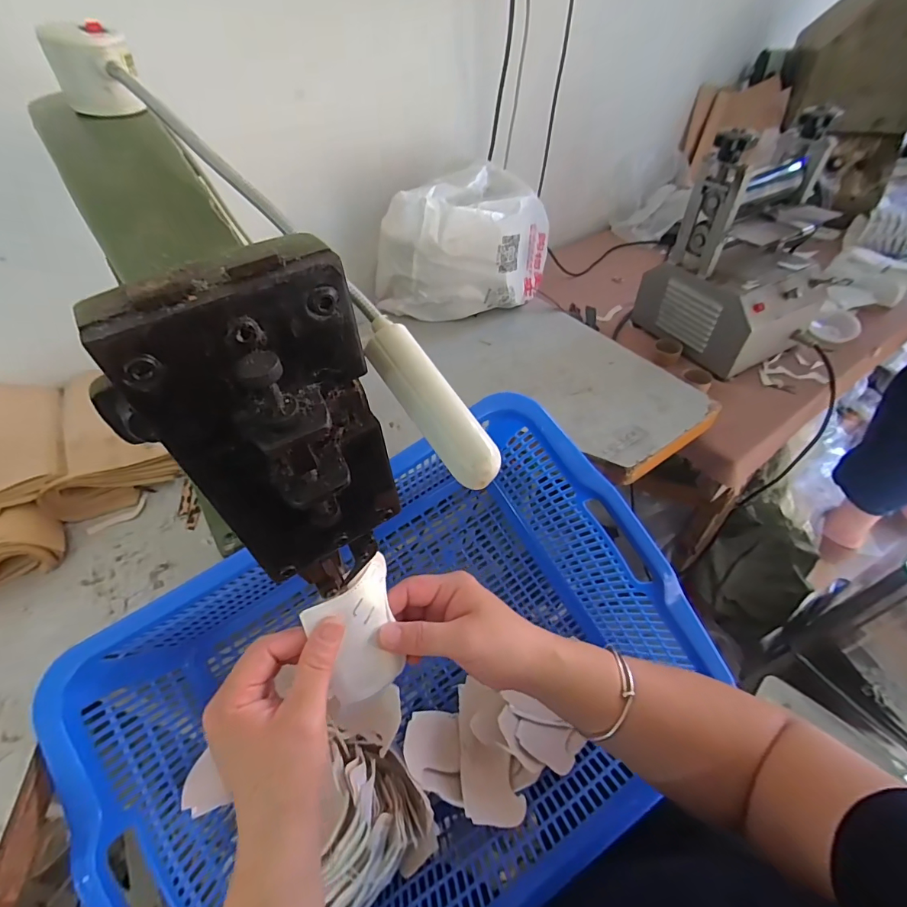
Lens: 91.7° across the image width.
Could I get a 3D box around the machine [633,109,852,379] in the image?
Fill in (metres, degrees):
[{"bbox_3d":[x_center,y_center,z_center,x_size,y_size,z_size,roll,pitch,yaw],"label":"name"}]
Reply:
[{"bbox_3d":[0.449,-0.299,0.658,0.201,0.275,0.196,-20,51,-14],"label":"machine"}]

